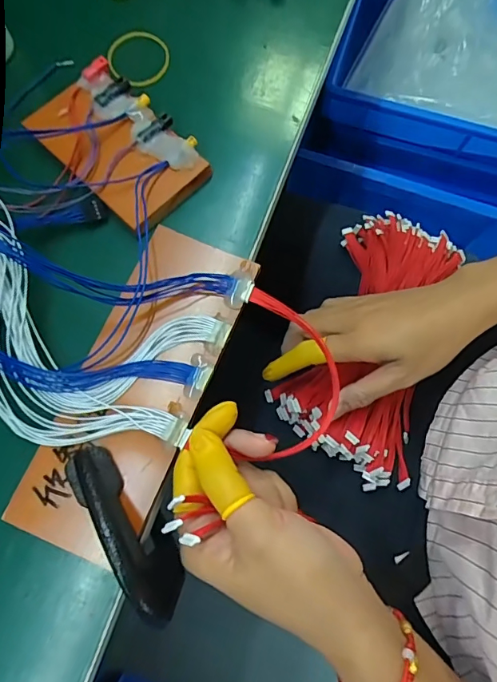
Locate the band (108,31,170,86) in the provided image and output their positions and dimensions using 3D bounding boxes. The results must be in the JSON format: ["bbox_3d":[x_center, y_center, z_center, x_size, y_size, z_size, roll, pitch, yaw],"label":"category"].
[{"bbox_3d":[-0.084,-0.219,0.349,0.047,0.007,0.050,0,75,-1],"label":"band"}]

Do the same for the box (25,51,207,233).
[{"bbox_3d":[-0.090,-0.138,0.310,0.118,0.021,0.073,42,78,9],"label":"box"}]

